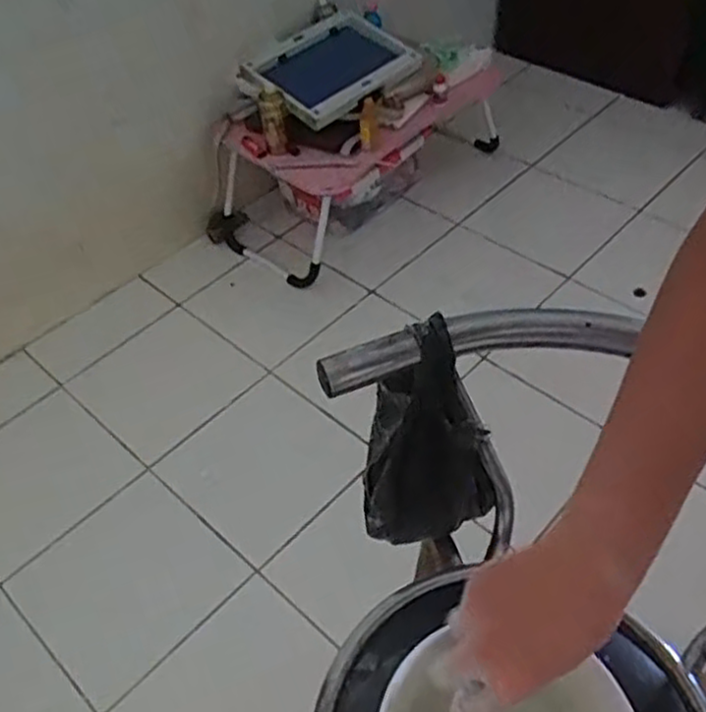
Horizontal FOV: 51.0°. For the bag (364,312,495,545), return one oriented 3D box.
[{"bbox_3d":[0.063,0.080,0.651,0.116,0.252,0.061,11,50,15],"label":"bag"}]

